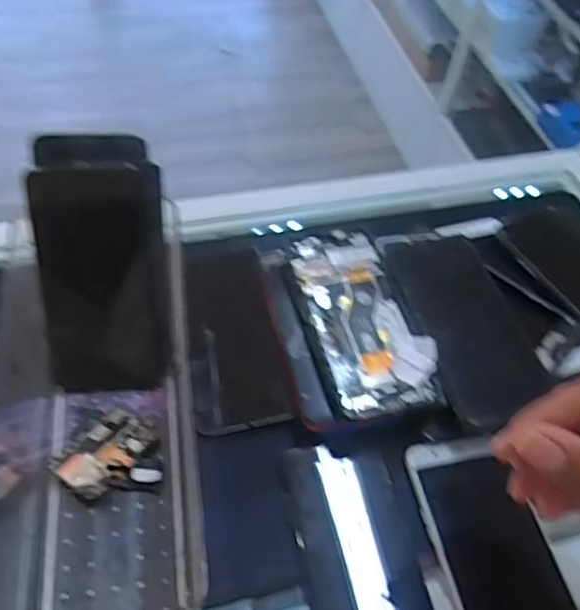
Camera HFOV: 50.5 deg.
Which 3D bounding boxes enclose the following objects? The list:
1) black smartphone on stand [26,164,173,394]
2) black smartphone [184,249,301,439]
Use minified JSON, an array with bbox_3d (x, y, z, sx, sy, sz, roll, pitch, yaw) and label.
[{"bbox_3d":[-0.126,-0.012,0.420,0.083,0.157,0.012,-4,21,-10],"label":"black smartphone on stand"},{"bbox_3d":[-0.044,0.022,0.465,0.068,0.009,0.151,-13,61,-4],"label":"black smartphone"}]

